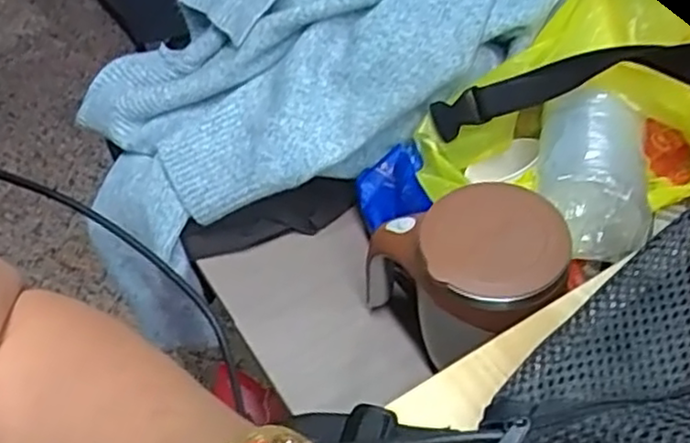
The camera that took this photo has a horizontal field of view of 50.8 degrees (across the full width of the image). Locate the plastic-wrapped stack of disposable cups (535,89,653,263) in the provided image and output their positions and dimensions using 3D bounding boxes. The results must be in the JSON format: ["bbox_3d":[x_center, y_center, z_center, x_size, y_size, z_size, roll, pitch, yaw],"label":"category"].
[{"bbox_3d":[0.162,-0.027,0.483,0.065,0.066,0.119,8,51,11],"label":"plastic-wrapped stack of disposable cups"}]

